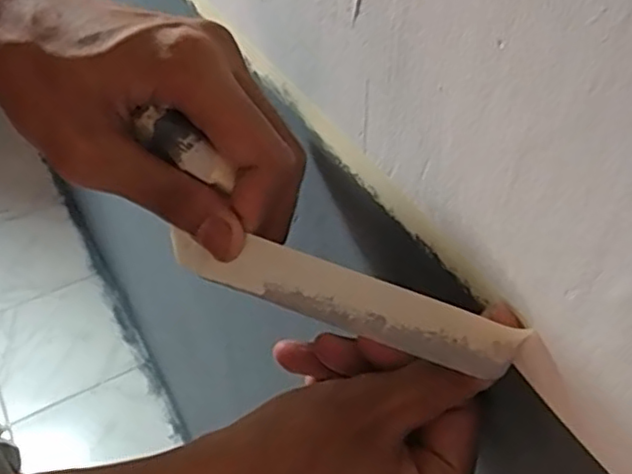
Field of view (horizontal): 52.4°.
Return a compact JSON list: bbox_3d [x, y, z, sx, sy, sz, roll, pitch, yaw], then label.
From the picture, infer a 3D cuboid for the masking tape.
[{"bbox_3d":[0.005,0.021,0.231,0.131,0.023,0.004,18,24,19],"label":"masking tape"}]

